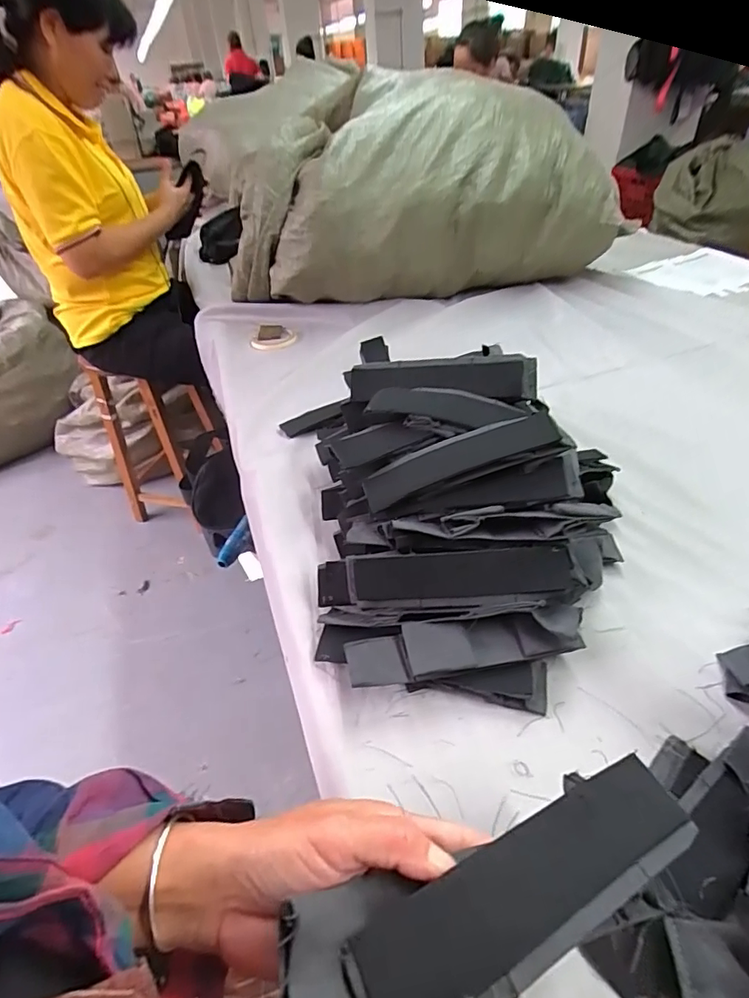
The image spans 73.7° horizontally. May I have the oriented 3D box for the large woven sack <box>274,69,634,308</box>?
[{"bbox_3d":[0.117,-0.649,1.083,0.714,0.345,0.398,-15,42,-11],"label":"large woven sack"}]

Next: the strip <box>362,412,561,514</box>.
[{"bbox_3d":[0.076,-0.036,0.471,0.184,0.018,0.044,-20,40,12],"label":"strip"}]

